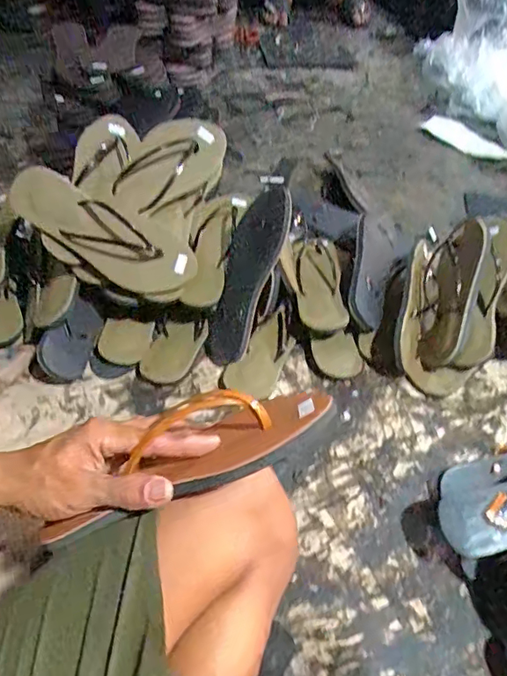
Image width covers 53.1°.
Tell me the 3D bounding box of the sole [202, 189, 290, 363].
[{"bbox_3d":[-0.012,-0.093,0.750,0.089,0.044,0.273,19,90,19],"label":"sole"}]

